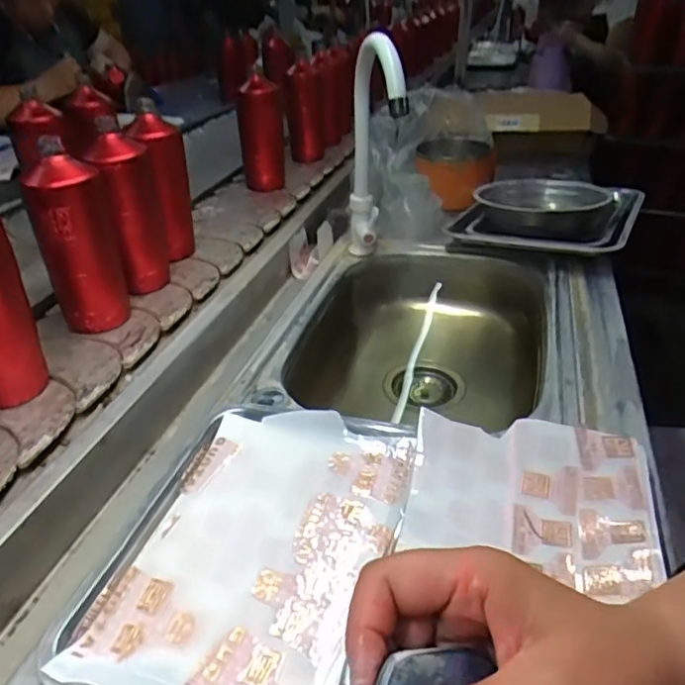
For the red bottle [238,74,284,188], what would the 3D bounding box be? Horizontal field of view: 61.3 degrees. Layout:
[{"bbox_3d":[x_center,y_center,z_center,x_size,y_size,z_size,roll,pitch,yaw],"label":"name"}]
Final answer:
[{"bbox_3d":[-0.145,-0.370,1.046,0.078,0.185,0.080,-7,35,-11],"label":"red bottle"}]

